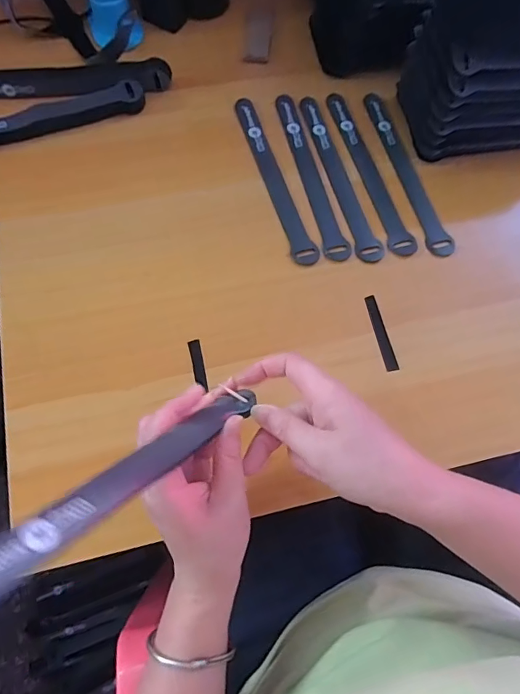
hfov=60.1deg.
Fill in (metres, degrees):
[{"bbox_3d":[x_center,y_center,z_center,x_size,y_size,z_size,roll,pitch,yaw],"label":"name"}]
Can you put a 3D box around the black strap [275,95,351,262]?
[{"bbox_3d":[0.050,-0.174,0.448,0.021,0.004,0.204,-12,69,-8],"label":"black strap"}]

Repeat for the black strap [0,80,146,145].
[{"bbox_3d":[-0.216,-0.231,0.451,0.199,0.020,0.030,-18,70,-10],"label":"black strap"}]

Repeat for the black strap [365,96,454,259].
[{"bbox_3d":[0.148,-0.181,0.454,0.023,0.004,0.207,-12,69,-8],"label":"black strap"}]

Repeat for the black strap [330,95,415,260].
[{"bbox_3d":[0.110,-0.179,0.453,0.025,0.005,0.204,-13,69,-8],"label":"black strap"}]

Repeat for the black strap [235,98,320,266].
[{"bbox_3d":[0.014,-0.169,0.444,0.023,0.004,0.206,-15,69,-9],"label":"black strap"}]

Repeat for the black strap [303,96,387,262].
[{"bbox_3d":[0.079,-0.174,0.449,0.025,0.004,0.206,-12,69,-8],"label":"black strap"}]

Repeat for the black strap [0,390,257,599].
[{"bbox_3d":[-0.065,0.066,0.231,0.021,0.020,0.192,43,34,14],"label":"black strap"}]

